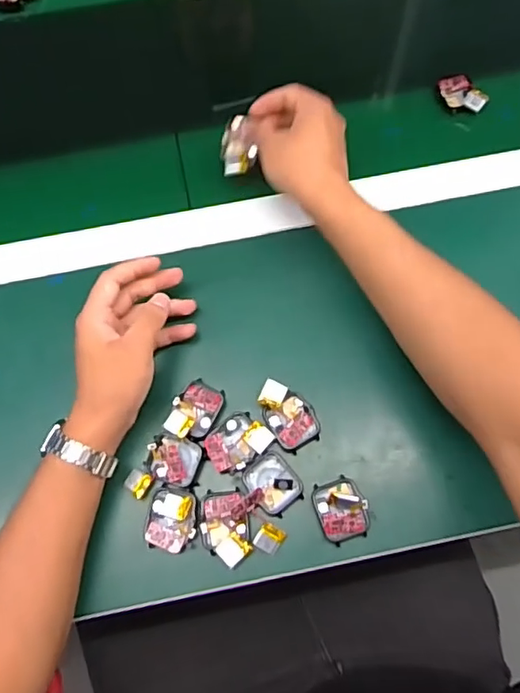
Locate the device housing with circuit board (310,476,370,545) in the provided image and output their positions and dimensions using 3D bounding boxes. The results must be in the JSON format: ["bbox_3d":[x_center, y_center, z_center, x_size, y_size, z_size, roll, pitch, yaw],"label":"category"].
[{"bbox_3d":[0.064,0.128,0.431,0.038,0.019,0.048,-19,71,-5],"label":"device housing with circuit board"}]

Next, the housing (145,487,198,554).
[{"bbox_3d":[-0.071,0.139,0.438,0.040,0.016,0.047,0,71,2],"label":"housing"}]

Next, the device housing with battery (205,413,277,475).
[{"bbox_3d":[-0.020,0.080,0.452,0.044,0.016,0.049,41,77,14],"label":"device housing with battery"}]

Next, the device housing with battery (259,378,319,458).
[{"bbox_3d":[0.024,0.056,0.458,0.038,0.014,0.059,-28,73,-8],"label":"device housing with battery"}]

